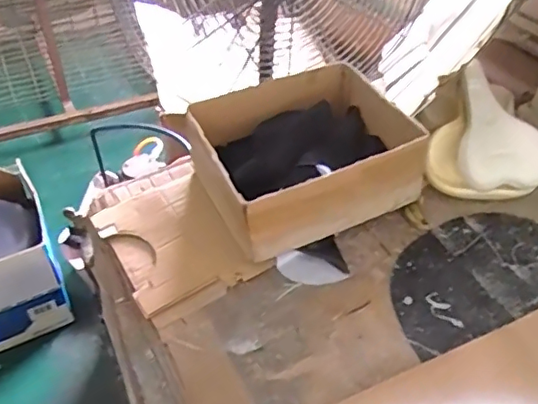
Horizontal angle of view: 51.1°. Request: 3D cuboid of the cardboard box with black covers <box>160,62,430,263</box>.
[{"bbox_3d":[0.060,-0.082,0.961,0.335,0.154,0.291,-16,46,-18],"label":"cardboard box with black covers"}]

